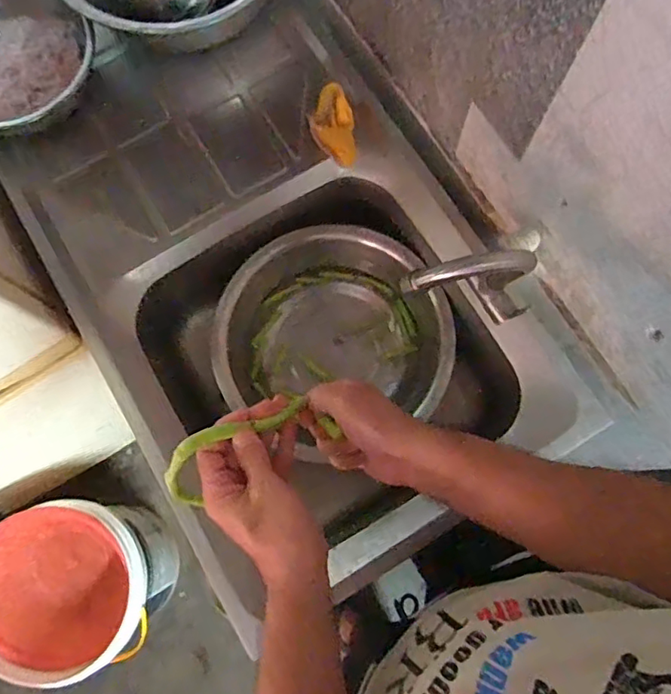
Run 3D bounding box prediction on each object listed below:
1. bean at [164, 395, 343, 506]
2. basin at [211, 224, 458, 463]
[{"bbox_3d":[-0.073,0.086,0.467,0.140,0.056,0.048,-20,77,-16],"label":"bean"},{"bbox_3d":[-0.006,-0.005,0.824,0.315,0.141,0.310,0,76,1],"label":"basin"}]

